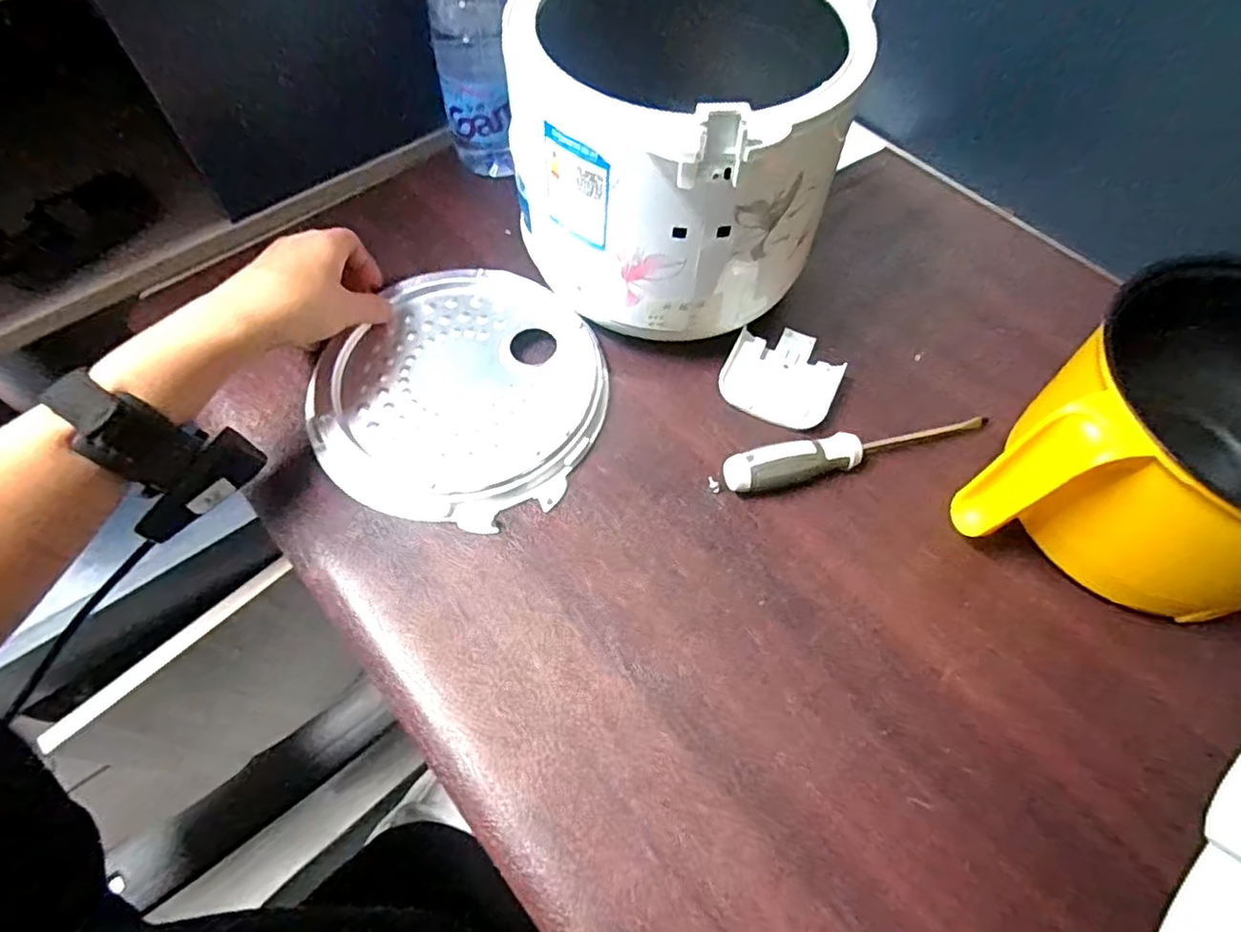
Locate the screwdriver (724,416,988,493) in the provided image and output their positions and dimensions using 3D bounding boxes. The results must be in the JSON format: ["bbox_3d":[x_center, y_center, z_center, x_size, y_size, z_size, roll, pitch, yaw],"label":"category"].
[{"bbox_3d":[0.157,-0.011,0.427,0.186,0.026,0.023,-12,61,-10],"label":"screwdriver"}]

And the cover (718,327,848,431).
[{"bbox_3d":[0.115,-0.066,0.462,0.076,0.014,0.081,23,61,11],"label":"cover"}]

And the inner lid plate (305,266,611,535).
[{"bbox_3d":[-0.106,-0.053,0.447,0.183,0.016,0.189,1,59,-2],"label":"inner lid plate"}]

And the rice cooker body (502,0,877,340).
[{"bbox_3d":[0.043,-0.206,0.445,0.203,0.179,0.214,26,63,13],"label":"rice cooker body"}]

